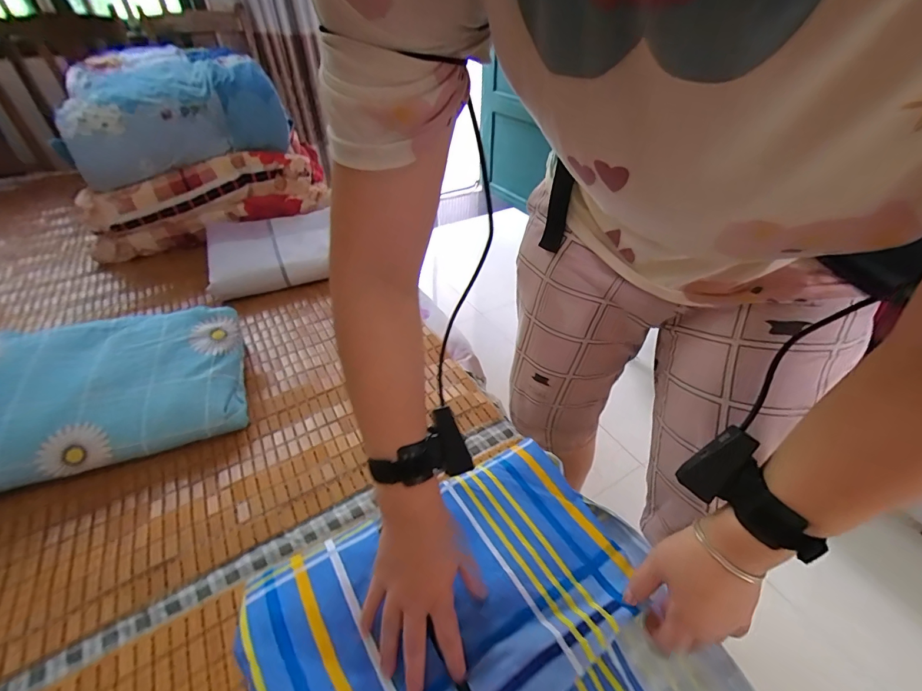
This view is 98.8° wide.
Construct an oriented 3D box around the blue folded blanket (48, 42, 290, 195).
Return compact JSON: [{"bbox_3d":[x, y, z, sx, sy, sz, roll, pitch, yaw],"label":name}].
[{"bbox_3d":[-0.792,-0.637,1.036,0.475,0.211,0.494,-34,51,-32],"label":"blue folded blanket"}]

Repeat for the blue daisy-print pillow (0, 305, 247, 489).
[{"bbox_3d":[-0.520,0.056,0.596,0.334,0.126,0.235,-17,44,-18],"label":"blue daisy-print pillow"}]

